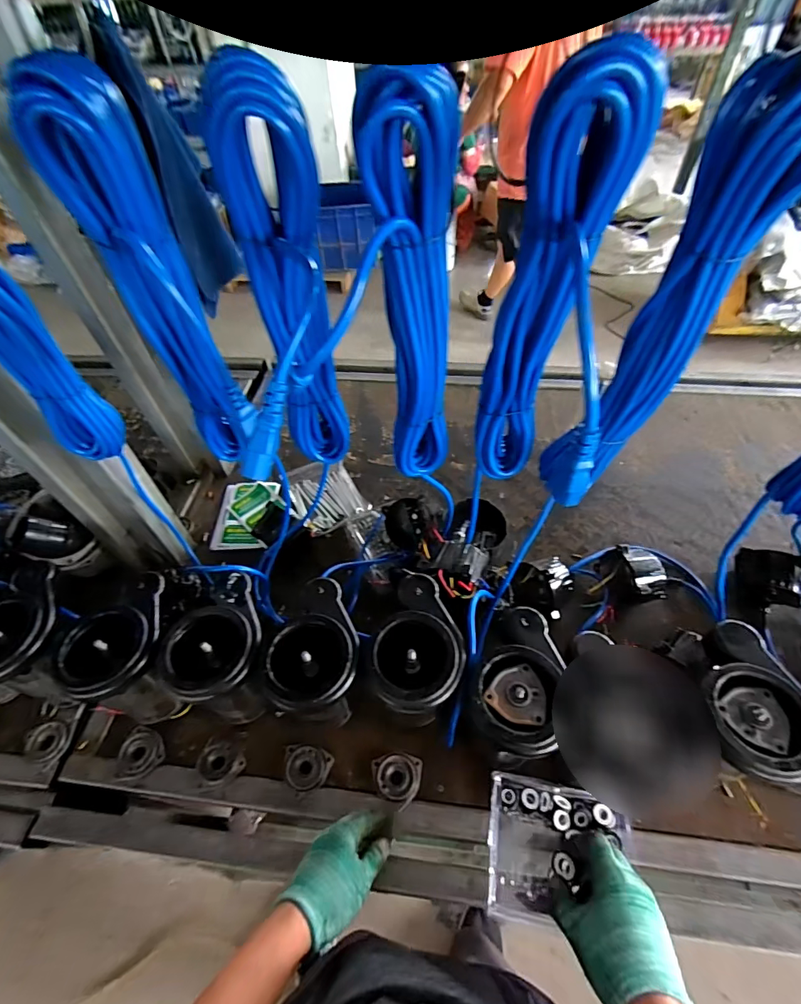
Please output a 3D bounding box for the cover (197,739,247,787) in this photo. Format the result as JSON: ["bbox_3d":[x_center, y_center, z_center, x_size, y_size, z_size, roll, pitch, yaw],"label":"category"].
[{"bbox_3d":[-0.252,0.365,0.625,0.062,0.015,0.058,-3,51,0],"label":"cover"}]

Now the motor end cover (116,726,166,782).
[{"bbox_3d":[-0.374,0.359,0.639,0.059,0.022,0.067,-26,54,-17],"label":"motor end cover"}]

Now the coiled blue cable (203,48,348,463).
[{"bbox_3d":[-0.086,-0.145,0.374,0.057,0.326,0.071,-22,53,-14],"label":"coiled blue cable"}]

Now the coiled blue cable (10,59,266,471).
[{"bbox_3d":[-0.190,-0.150,0.374,0.062,0.317,0.056,-25,54,-16],"label":"coiled blue cable"}]

